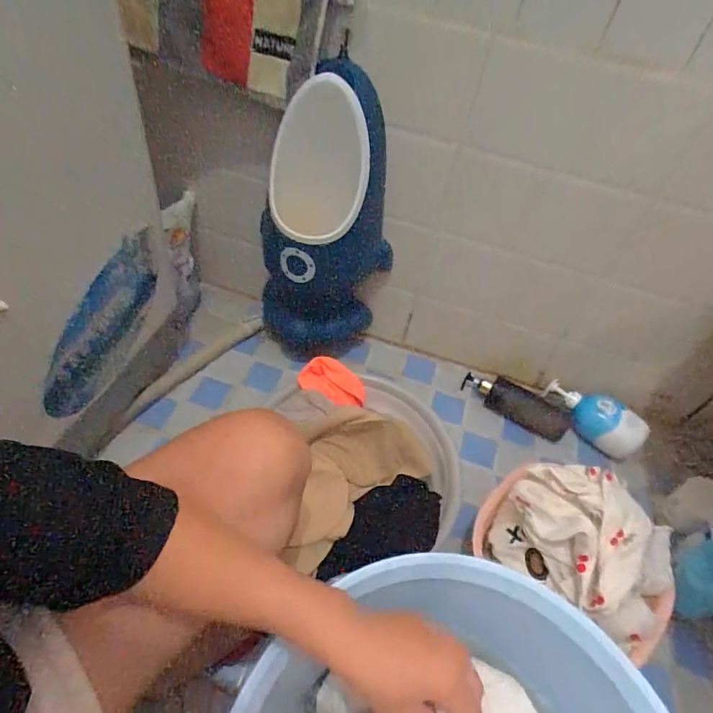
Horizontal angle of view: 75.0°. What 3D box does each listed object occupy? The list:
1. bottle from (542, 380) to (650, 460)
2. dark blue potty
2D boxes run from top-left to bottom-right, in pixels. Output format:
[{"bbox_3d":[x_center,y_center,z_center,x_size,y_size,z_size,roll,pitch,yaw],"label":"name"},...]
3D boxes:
[{"bbox_3d":[0.473,0.120,0.933,0.196,0.078,0.074,30,48,20],"label":"bottle"},{"bbox_3d":[-0.052,-0.202,0.863,0.242,0.569,0.191,-1,45,-10],"label":"dark blue potty"}]

